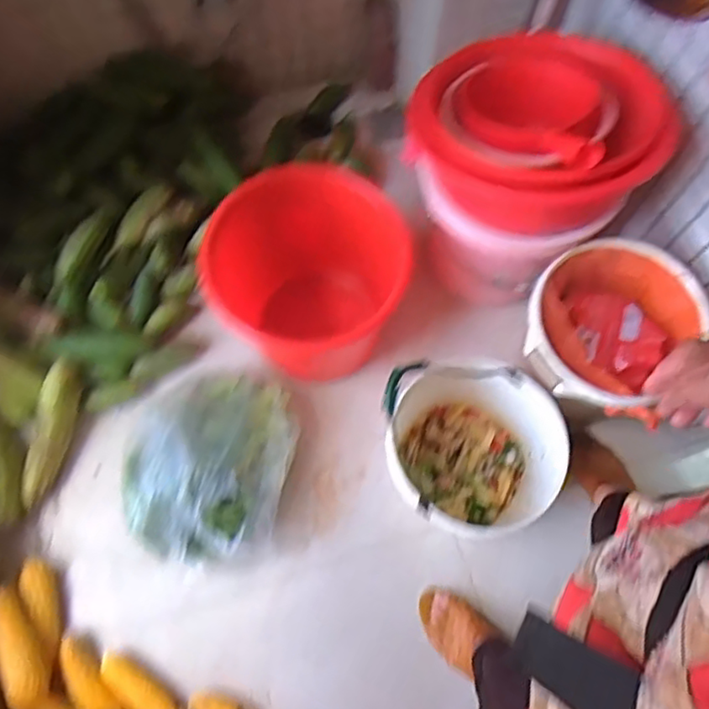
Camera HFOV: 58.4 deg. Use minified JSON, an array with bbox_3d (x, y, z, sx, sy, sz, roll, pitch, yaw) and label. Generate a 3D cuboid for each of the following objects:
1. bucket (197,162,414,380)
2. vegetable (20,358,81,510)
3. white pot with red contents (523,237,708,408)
[{"bbox_3d":[-0.091,-0.129,1.144,0.327,0.308,0.271,-32,71,-12],"label":"bucket"},{"bbox_3d":[-0.569,0.146,1.199,0.060,0.062,0.270,14,90,6],"label":"vegetable"},{"bbox_3d":[0.407,-0.040,1.025,0.246,0.143,0.282,38,73,14],"label":"white pot with red contents"}]

